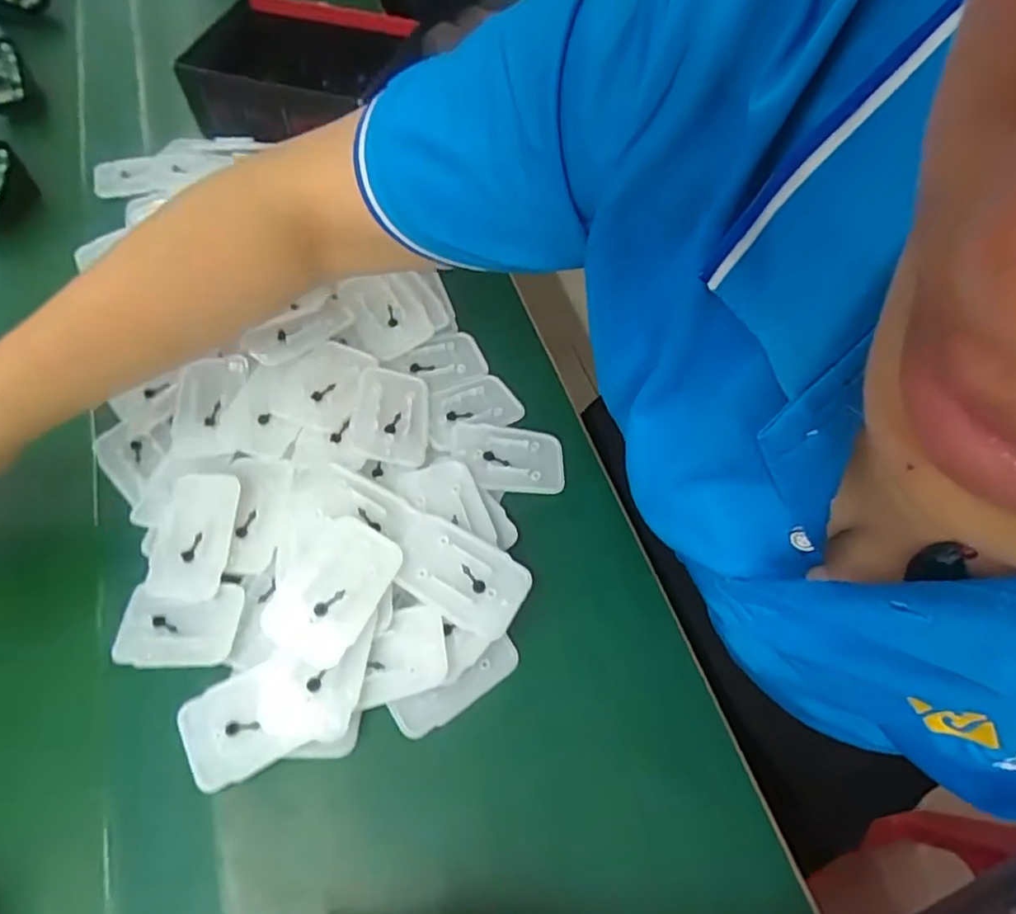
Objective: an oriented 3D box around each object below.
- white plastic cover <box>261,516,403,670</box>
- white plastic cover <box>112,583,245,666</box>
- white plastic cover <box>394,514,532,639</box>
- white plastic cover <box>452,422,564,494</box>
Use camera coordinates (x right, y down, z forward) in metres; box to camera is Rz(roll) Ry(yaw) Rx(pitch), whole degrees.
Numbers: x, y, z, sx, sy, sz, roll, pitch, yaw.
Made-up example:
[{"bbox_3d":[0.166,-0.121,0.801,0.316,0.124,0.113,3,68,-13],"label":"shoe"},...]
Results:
[{"bbox_3d":[-0.088,0.066,0.322,0.049,0.005,0.069,26,71,14],"label":"white plastic cover"},{"bbox_3d":[-0.172,0.088,0.337,0.063,0.008,0.040,0,61,2],"label":"white plastic cover"},{"bbox_3d":[-0.026,0.061,0.335,0.071,0.006,0.044,29,66,3],"label":"white plastic cover"},{"bbox_3d":[0.001,0.000,0.383,0.065,0.004,0.044,4,60,-15],"label":"white plastic cover"}]

